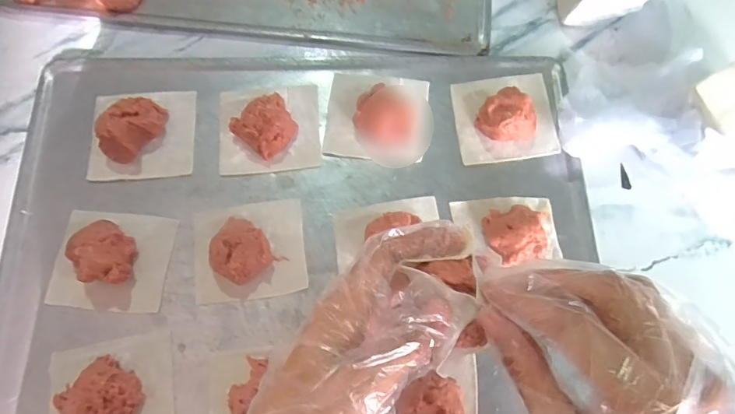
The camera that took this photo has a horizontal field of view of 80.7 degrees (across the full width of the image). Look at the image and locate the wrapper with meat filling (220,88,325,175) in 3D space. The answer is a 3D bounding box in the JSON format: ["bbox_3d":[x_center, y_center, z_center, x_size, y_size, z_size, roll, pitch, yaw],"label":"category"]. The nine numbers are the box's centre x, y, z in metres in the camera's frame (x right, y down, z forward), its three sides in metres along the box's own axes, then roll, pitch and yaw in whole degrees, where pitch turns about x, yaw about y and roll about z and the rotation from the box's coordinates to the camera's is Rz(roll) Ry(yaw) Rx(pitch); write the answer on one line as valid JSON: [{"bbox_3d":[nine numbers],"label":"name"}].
[{"bbox_3d":[-0.083,-0.070,0.357,0.084,0.030,0.075,-5,75,-2],"label":"wrapper with meat filling"}]

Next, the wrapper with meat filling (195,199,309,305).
[{"bbox_3d":[-0.092,0.030,0.330,0.084,0.029,0.074,-7,75,-3],"label":"wrapper with meat filling"}]

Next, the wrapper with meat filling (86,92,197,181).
[{"bbox_3d":[-0.191,-0.065,0.355,0.083,0.033,0.077,-4,75,-2],"label":"wrapper with meat filling"}]

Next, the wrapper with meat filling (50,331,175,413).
[{"bbox_3d":[-0.183,0.131,0.296,0.084,0.031,0.072,-10,75,-4],"label":"wrapper with meat filling"}]

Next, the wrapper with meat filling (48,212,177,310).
[{"bbox_3d":[-0.198,0.038,0.323,0.083,0.031,0.074,5,74,0],"label":"wrapper with meat filling"}]

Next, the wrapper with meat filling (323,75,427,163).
[{"bbox_3d":[0.009,-0.081,0.362,0.084,0.028,0.075,5,74,1],"label":"wrapper with meat filling"}]

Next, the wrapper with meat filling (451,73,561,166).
[{"bbox_3d":[0.119,-0.081,0.361,0.081,0.031,0.075,-5,75,-2],"label":"wrapper with meat filling"}]

